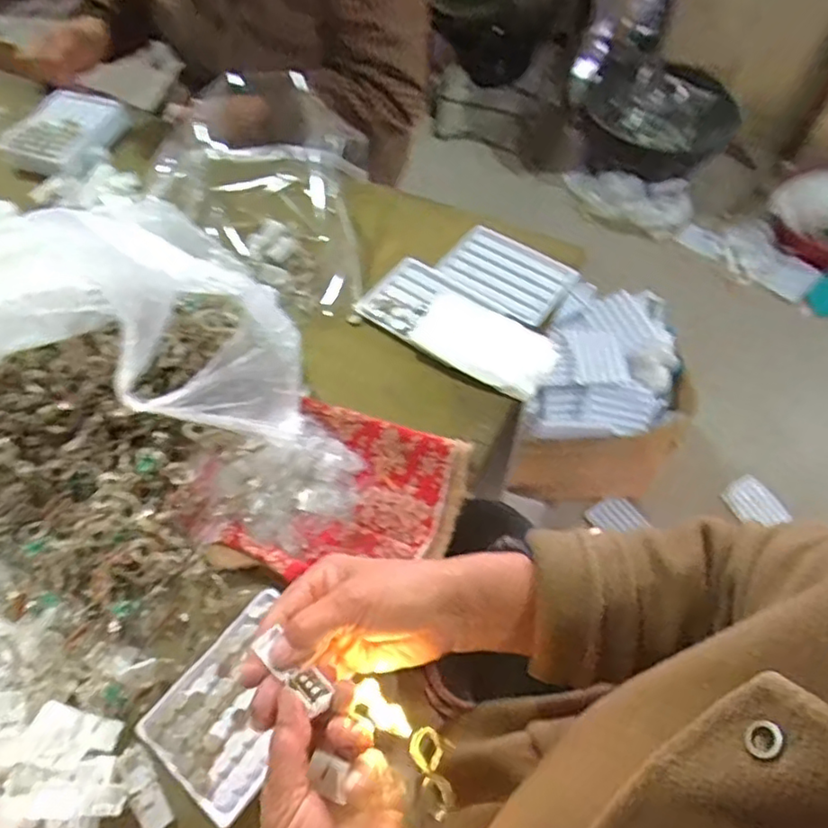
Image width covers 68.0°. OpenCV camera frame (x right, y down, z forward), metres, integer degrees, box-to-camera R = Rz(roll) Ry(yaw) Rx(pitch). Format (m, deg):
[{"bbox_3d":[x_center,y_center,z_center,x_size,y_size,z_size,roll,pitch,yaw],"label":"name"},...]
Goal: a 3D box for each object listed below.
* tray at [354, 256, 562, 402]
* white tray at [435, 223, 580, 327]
[{"bbox_3d":[0.044,-0.090,0.621,0.204,0.016,0.091,37,65,20],"label":"tray"},{"bbox_3d":[0.098,-0.152,0.665,0.131,0.012,0.094,34,64,19],"label":"white tray"}]

